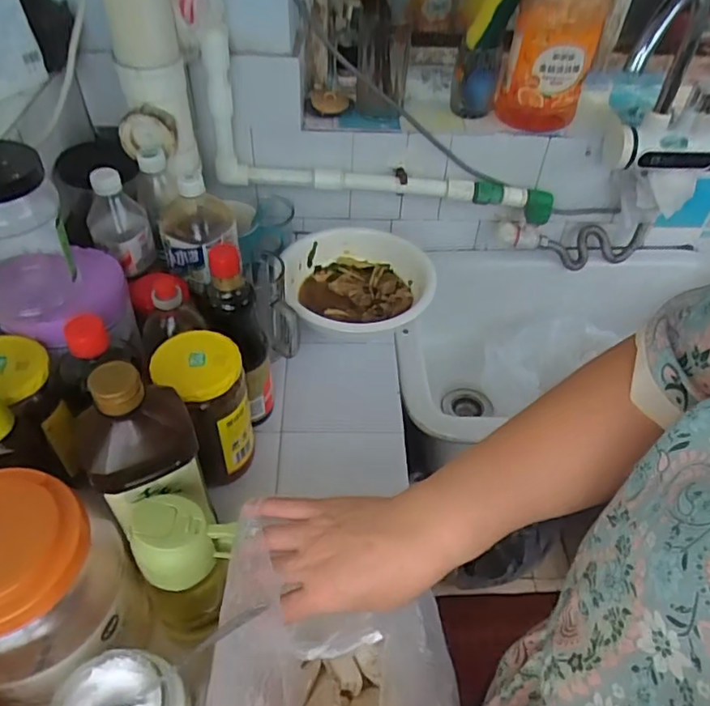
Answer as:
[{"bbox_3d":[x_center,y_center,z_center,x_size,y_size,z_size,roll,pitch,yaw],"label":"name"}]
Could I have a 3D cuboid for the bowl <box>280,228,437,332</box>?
[{"bbox_3d":[0.008,-0.100,0.824,0.205,0.062,0.219,2,47,-2],"label":"bowl"}]

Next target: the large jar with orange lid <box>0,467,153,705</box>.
[{"bbox_3d":[-0.245,0.194,0.455,0.109,0.191,0.119,2,47,-2],"label":"large jar with orange lid"}]

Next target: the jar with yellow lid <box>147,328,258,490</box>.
[{"bbox_3d":[-0.151,0.058,0.596,0.078,0.154,0.073,2,47,-2],"label":"jar with yellow lid"}]

